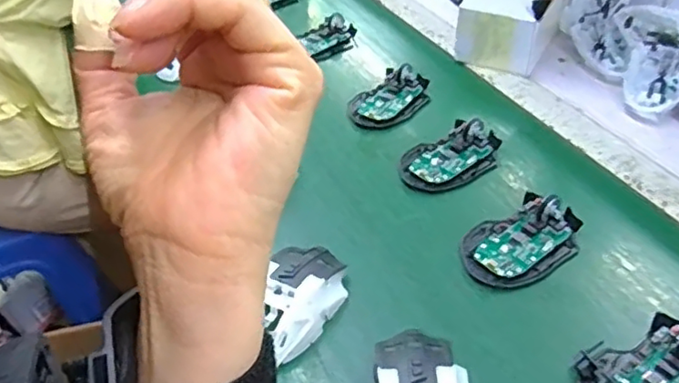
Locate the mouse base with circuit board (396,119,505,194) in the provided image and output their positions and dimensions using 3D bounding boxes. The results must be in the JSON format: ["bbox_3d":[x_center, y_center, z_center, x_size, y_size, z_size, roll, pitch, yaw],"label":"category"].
[{"bbox_3d":[0.114,-0.038,0.617,0.109,0.021,0.072,-23,44,-21],"label":"mouse base with circuit board"}]

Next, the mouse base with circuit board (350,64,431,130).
[{"bbox_3d":[0.060,-0.108,0.709,0.071,0.027,0.116,28,50,31],"label":"mouse base with circuit board"}]

